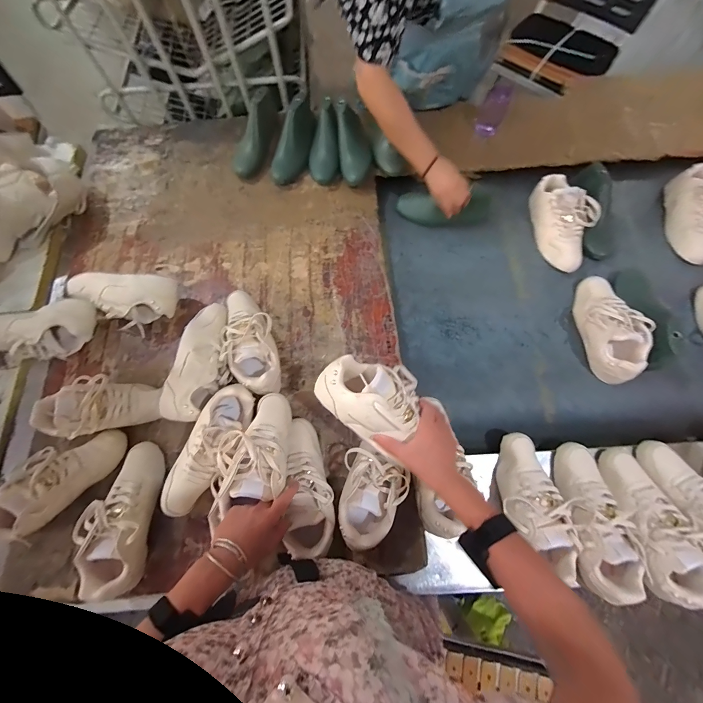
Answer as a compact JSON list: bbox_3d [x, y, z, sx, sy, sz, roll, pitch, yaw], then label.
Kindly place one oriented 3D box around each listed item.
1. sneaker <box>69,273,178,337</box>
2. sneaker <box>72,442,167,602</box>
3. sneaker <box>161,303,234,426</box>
[{"bbox_3d":[-0.506,-0.105,0.712,0.241,0.103,0.099,5,72,3],"label":"sneaker"},{"bbox_3d":[-0.421,0.300,0.589,0.129,0.087,0.251,7,72,3],"label":"sneaker"},{"bbox_3d":[-0.304,0.019,0.672,0.092,0.104,0.257,9,72,4],"label":"sneaker"}]

